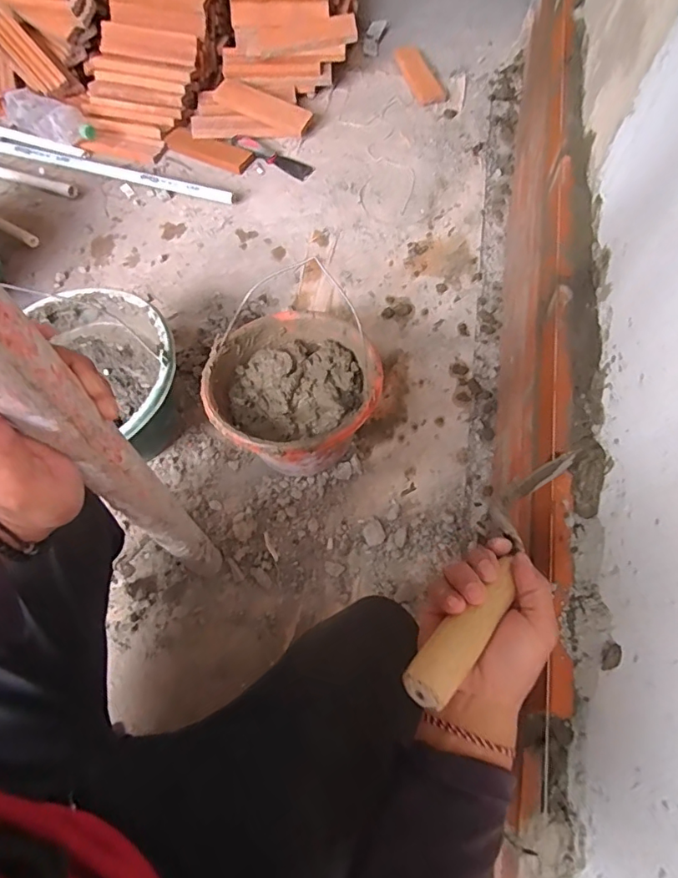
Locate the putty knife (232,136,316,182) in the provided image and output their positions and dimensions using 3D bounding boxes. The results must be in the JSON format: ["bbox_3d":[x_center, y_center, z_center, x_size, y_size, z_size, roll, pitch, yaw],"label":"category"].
[{"bbox_3d":[-0.149,-0.653,1.141,0.211,0.015,0.052,33,69,15],"label":"putty knife"}]

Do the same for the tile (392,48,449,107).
[{"bbox_3d":[0.206,-0.927,1.261,0.086,0.011,0.258,-12,65,-5],"label":"tile"}]

